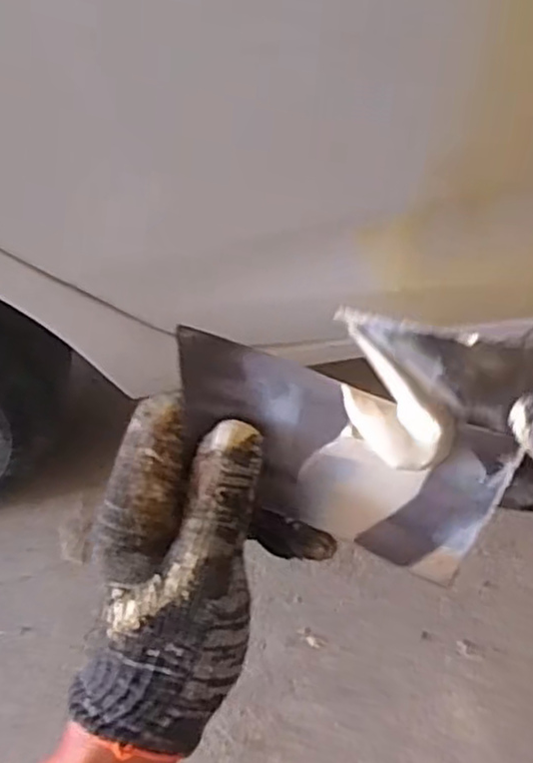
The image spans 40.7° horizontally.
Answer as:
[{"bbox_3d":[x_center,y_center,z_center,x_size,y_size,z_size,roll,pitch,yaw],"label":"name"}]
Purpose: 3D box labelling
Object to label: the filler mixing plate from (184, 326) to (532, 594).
[{"bbox_3d":[0.023,0.030,0.274,0.125,0.065,0.016,20,27,10],"label":"filler mixing plate"}]

